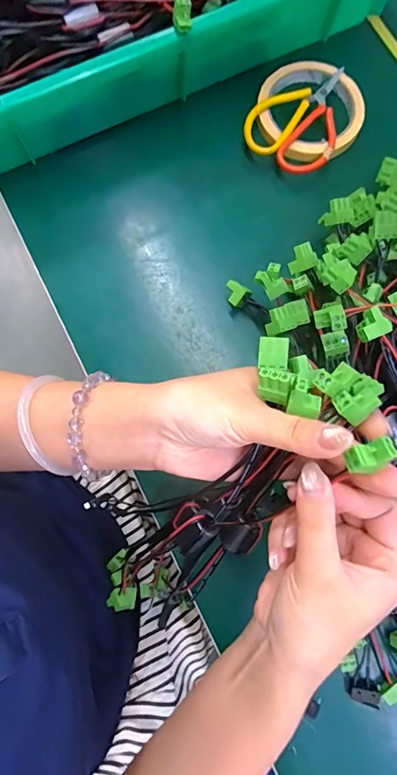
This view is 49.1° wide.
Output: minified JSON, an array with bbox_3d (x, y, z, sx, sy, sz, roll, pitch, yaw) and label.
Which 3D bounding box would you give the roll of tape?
[{"bbox_3d":[0.101,-0.250,0.394,0.094,0.017,0.094,0,78,0],"label":"roll of tape"}]

